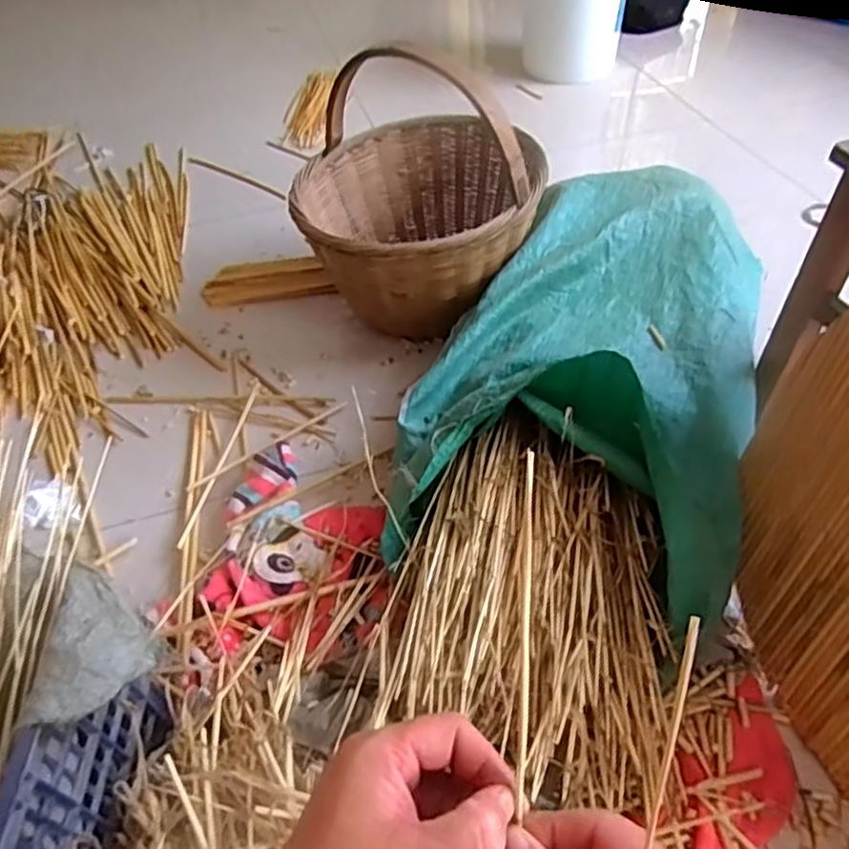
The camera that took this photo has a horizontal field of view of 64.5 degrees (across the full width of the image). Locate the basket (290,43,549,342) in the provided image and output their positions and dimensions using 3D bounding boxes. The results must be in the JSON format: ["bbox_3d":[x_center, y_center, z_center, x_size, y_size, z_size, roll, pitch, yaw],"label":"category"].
[{"bbox_3d":[-0.010,-0.389,1.145,0.406,0.403,0.405,-12,48,-5],"label":"basket"}]

